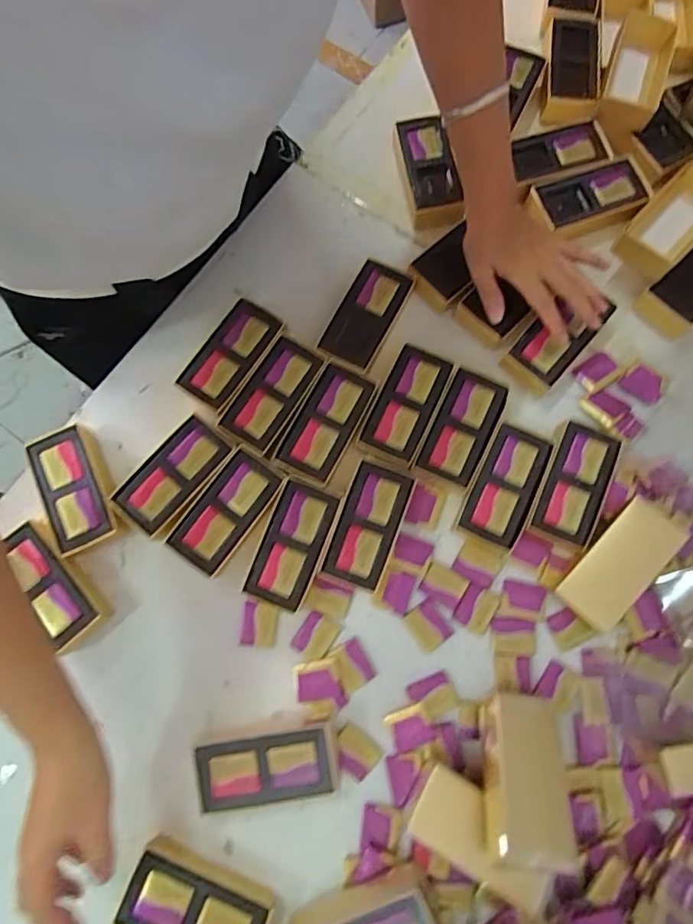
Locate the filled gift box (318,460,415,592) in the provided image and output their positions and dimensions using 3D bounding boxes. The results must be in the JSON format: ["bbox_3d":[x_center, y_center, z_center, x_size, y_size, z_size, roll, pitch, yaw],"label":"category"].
[{"bbox_3d":[0.020,0.061,0.477,0.057,0.030,0.110,20,79,4],"label":"filled gift box"}]

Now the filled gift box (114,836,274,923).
[{"bbox_3d":[-0.121,0.364,0.409,0.114,0.033,0.055,24,79,5],"label":"filled gift box"}]

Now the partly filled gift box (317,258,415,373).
[{"bbox_3d":[0.020,-0.145,0.520,0.057,0.035,0.116,26,79,5],"label":"partly filled gift box"}]

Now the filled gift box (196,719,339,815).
[{"bbox_3d":[-0.066,0.258,0.433,0.114,0.033,0.055,-9,78,-2],"label":"filled gift box"}]

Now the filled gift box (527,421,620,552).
[{"bbox_3d":[0.214,0.022,0.480,0.057,0.022,0.117,23,79,5],"label":"filled gift box"}]

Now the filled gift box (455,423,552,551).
[{"bbox_3d":[0.148,0.024,0.483,0.056,0.027,0.108,24,79,5],"label":"filled gift box"}]

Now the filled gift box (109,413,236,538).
[{"bbox_3d":[-0.163,0.015,0.488,0.057,0.033,0.114,41,81,8],"label":"filled gift box"}]

